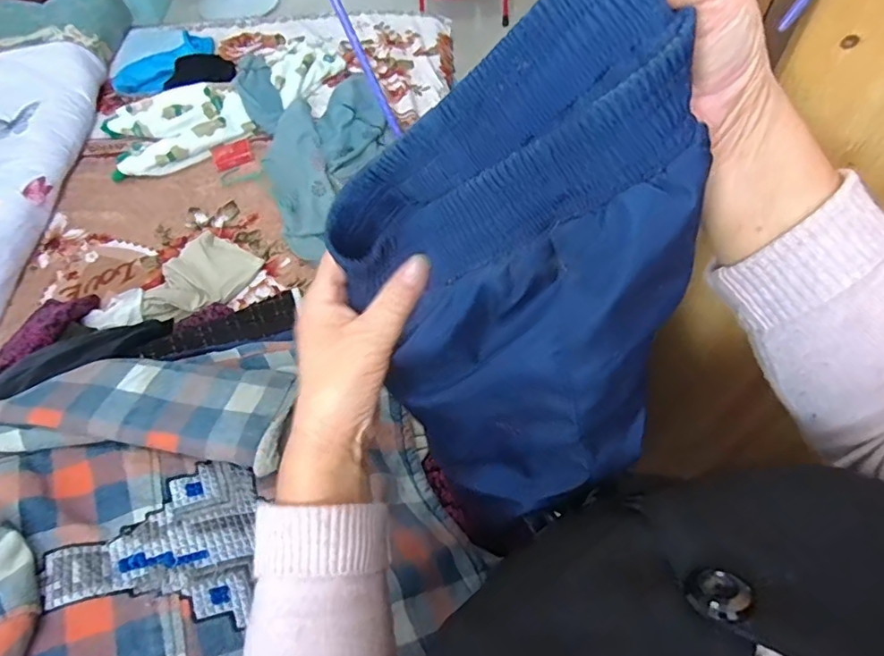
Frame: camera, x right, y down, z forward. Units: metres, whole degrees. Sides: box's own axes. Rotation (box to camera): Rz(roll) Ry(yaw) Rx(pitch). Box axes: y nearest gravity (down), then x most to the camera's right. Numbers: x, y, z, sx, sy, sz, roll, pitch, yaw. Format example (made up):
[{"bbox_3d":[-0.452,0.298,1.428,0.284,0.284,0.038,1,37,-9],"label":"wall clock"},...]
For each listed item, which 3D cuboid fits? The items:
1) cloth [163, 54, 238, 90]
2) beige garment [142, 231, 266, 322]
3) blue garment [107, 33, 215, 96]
[{"bbox_3d":[-0.609,-0.644,1.320,0.169,0.043,0.115,-18,59,-6],"label":"cloth"},{"bbox_3d":[-0.473,-0.094,1.012,0.151,0.032,0.213,27,64,19],"label":"beige garment"},{"bbox_3d":[-0.689,-0.668,1.329,0.123,0.057,0.276,37,68,24],"label":"blue garment"}]

